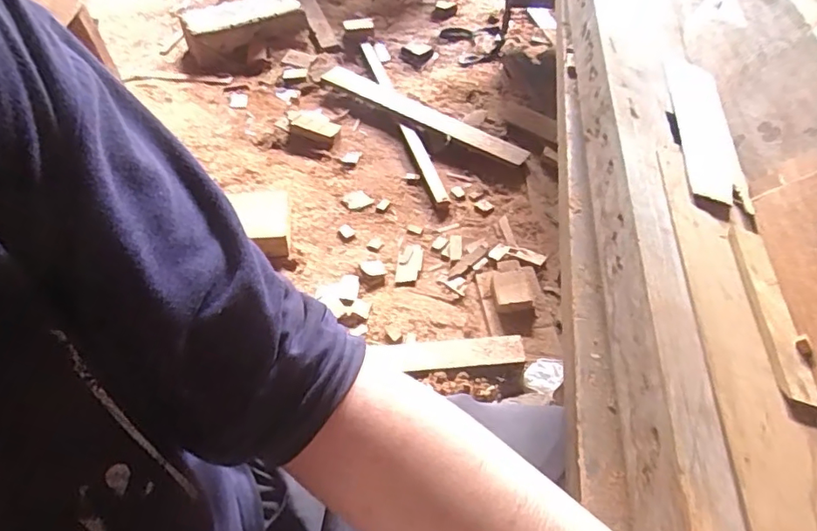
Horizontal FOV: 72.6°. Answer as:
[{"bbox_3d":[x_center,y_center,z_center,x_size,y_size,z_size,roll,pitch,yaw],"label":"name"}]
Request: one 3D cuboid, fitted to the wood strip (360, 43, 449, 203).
[{"bbox_3d":[-0.021,-0.328,1.187,0.030,0.018,0.587,-14,53,-10],"label":"wood strip"}]

